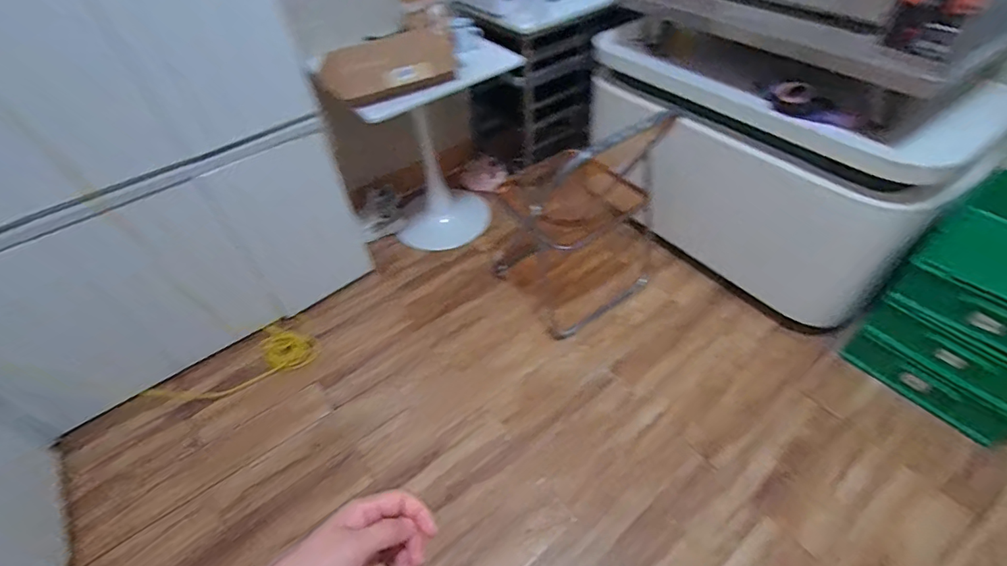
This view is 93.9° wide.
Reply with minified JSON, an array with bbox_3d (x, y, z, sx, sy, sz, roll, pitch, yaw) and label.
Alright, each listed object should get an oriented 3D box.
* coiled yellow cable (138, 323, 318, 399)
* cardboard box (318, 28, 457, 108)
[{"bbox_3d":[-0.960,0.301,1.687,0.553,0.031,0.222,-25,50,-16],"label":"coiled yellow cable"},{"bbox_3d":[-0.353,-0.659,1.464,0.393,0.161,0.139,-22,49,-14],"label":"cardboard box"}]

